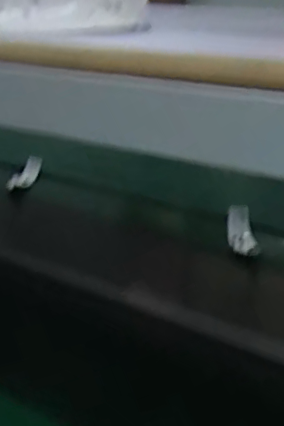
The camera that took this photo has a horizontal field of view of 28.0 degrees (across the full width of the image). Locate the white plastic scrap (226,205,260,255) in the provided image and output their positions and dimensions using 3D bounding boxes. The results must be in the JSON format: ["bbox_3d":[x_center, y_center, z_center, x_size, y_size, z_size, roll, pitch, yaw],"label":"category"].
[{"bbox_3d":[0.210,0.039,1.222,0.051,0.041,0.125,-4,62,-12],"label":"white plastic scrap"}]

